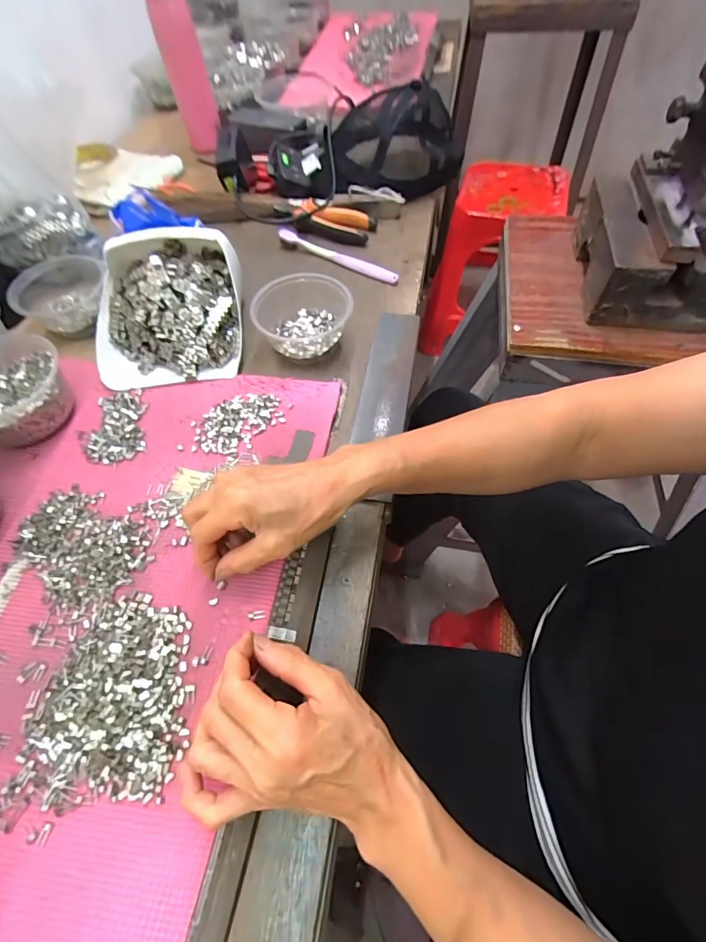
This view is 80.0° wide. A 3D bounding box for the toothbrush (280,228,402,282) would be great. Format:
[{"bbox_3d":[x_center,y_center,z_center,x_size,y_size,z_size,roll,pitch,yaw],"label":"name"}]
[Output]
[{"bbox_3d":[-0.020,-0.287,0.556,0.177,0.017,0.017,27,64,18],"label":"toothbrush"}]

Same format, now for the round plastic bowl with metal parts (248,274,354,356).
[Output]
[{"bbox_3d":[-0.056,-0.175,0.470,0.106,0.050,0.094,-6,58,0],"label":"round plastic bowl with metal parts"}]

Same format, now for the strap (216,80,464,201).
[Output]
[{"bbox_3d":[-0.030,-0.514,0.640,0.366,0.104,0.255,6,59,7],"label":"strap"}]

